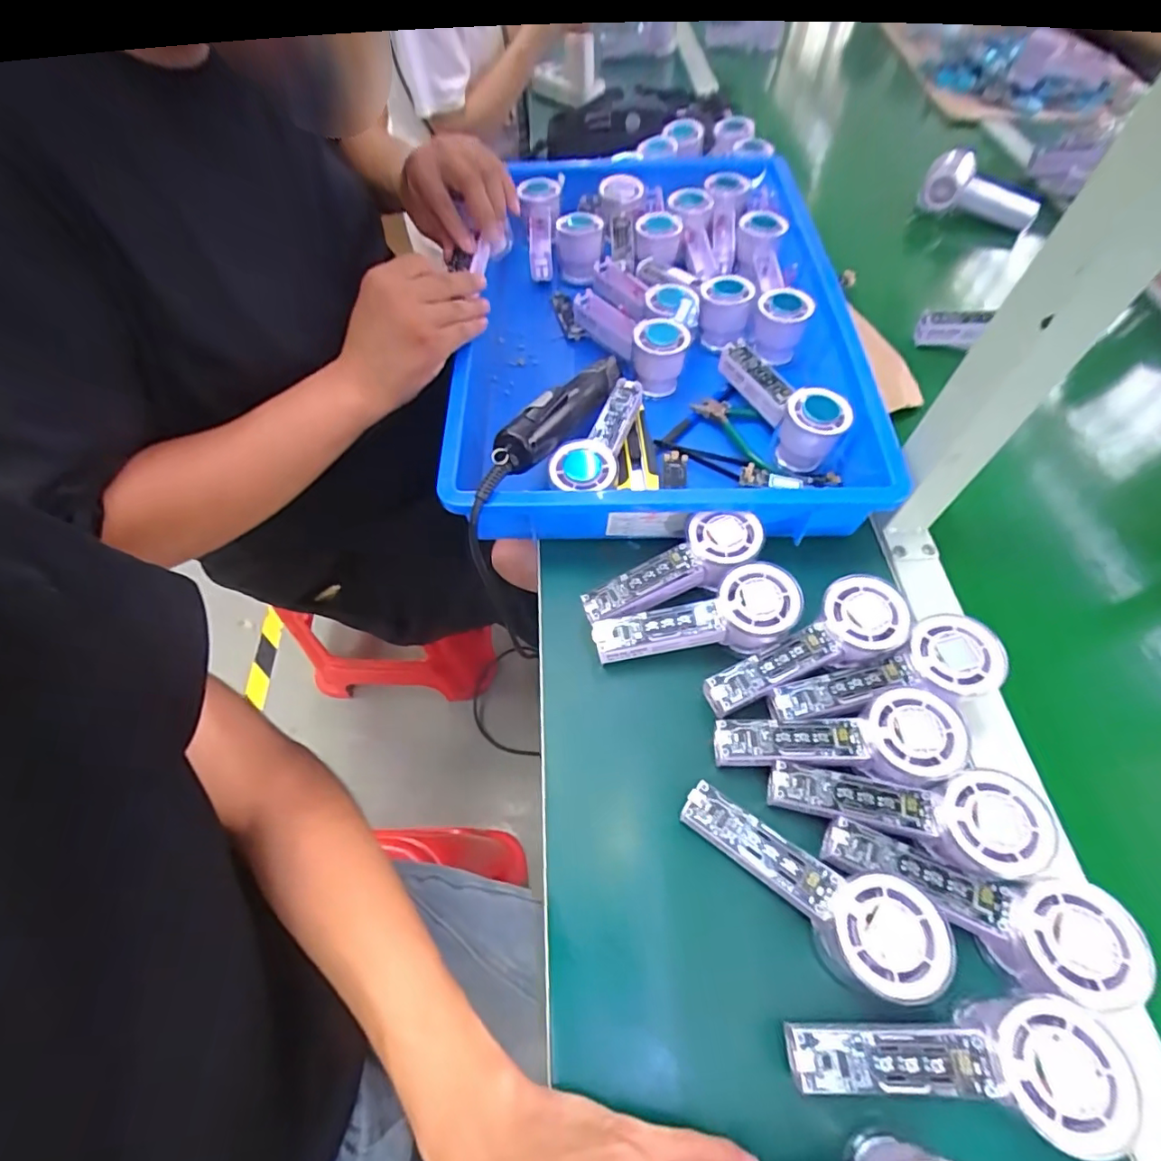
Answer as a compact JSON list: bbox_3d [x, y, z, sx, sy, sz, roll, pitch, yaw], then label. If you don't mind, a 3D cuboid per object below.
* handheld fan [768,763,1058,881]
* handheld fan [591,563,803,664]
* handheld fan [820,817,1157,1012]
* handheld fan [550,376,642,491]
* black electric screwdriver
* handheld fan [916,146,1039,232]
[{"bbox_3d":[0.194,0.140,0.335,0.147,0.029,0.054,4,58,17],"label":"handheld fan"},{"bbox_3d":[0.085,0.035,0.408,0.145,0.044,0.054,-14,59,8],"label":"handheld fan"},{"bbox_3d":[0.218,0.183,0.312,0.150,0.032,0.058,17,60,24],"label":"handheld fan"},{"bbox_3d":[0.017,-0.125,0.481,0.049,0.028,0.147,17,60,9],"label":"handheld fan"},{"bbox_3d":[-0.008,-0.152,0.478,0.035,0.038,0.188,26,48,14],"label":"black electric screwdriver"},{"bbox_3d":[0.544,-0.532,0.754,0.162,0.050,0.071,13,59,-7],"label":"handheld fan"}]

